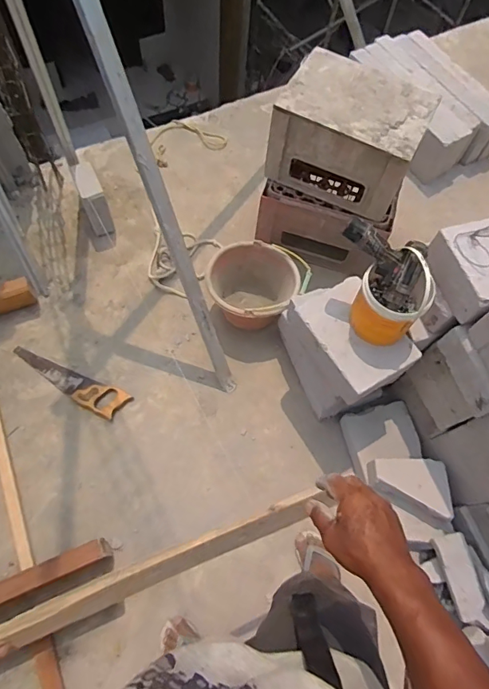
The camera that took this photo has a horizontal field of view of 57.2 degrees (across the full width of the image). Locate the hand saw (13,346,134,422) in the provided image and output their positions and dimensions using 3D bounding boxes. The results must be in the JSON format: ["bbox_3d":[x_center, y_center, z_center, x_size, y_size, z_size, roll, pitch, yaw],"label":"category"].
[{"bbox_3d":[-0.568,0.119,1.427,0.412,0.016,0.093,24,67,6],"label":"hand saw"}]

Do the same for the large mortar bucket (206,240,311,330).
[{"bbox_3d":[0.037,-0.178,1.489,0.303,0.203,0.270,16,66,3],"label":"large mortar bucket"}]

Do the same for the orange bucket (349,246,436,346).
[{"bbox_3d":[0.329,-0.103,1.021,0.154,0.210,0.122,36,69,11],"label":"orange bucket"}]

